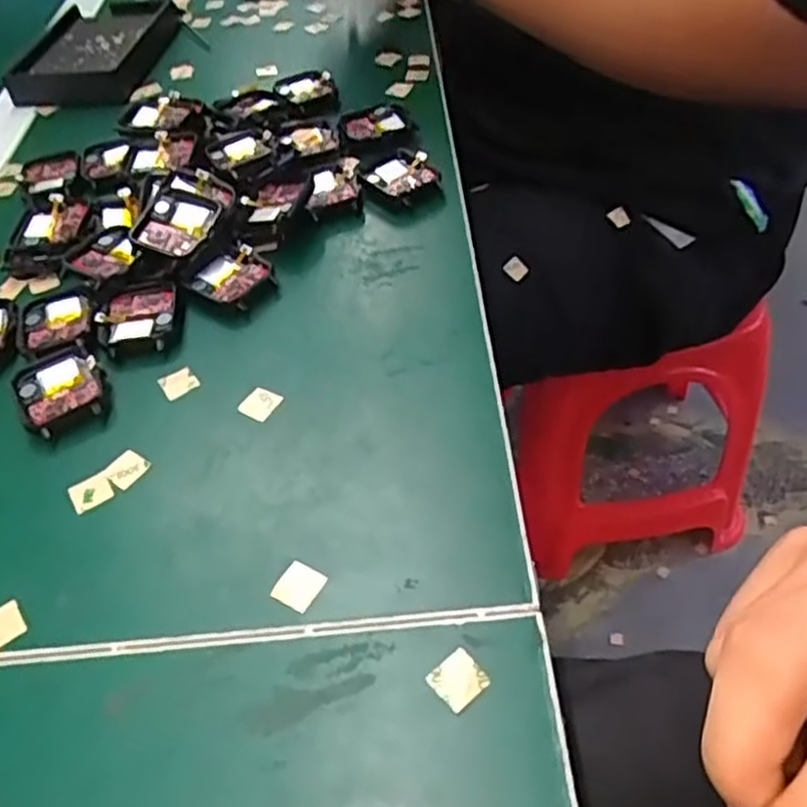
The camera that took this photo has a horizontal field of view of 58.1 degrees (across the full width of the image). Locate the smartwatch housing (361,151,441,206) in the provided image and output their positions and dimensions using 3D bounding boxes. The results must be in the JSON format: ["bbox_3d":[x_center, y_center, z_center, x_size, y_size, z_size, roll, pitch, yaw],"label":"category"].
[{"bbox_3d":[-0.001,-0.130,0.414,0.032,0.011,0.045,-31,52,-19],"label":"smartwatch housing"}]

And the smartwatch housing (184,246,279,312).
[{"bbox_3d":[-0.088,-0.064,0.369,0.043,0.011,0.036,21,55,24],"label":"smartwatch housing"}]

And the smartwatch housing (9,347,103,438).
[{"bbox_3d":[-0.155,-0.005,0.327,0.037,0.010,0.045,-30,51,-18],"label":"smartwatch housing"}]

